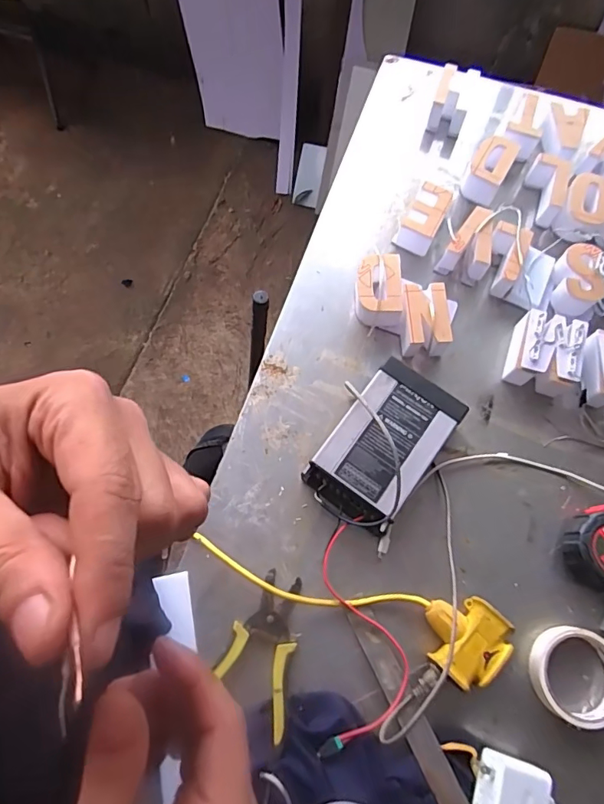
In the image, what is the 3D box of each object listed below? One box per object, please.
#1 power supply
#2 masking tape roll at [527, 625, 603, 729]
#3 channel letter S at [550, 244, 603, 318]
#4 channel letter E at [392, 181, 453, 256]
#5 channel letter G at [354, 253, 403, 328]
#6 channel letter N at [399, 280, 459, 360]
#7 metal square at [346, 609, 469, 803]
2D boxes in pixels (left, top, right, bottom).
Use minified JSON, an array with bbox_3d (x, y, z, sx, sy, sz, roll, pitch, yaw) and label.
[{"bbox_3d":[0.092,0.050,0.563,0.115,0.049,0.185,38,75,9],"label":"power supply"},{"bbox_3d":[0.289,0.286,0.508,0.089,0.021,0.089,1,73,-2],"label":"masking tape roll"},{"bbox_3d":[0.362,-0.161,0.643,0.057,0.034,0.094,10,73,1],"label":"channel letter S"},{"bbox_3d":[0.168,-0.257,0.670,0.054,0.045,0.097,28,74,6],"label":"channel letter E"},{"bbox_3d":[0.097,-0.143,0.628,0.058,0.039,0.092,1,73,-2],"label":"channel letter G"},{"bbox_3d":[0.157,-0.109,0.618,0.067,0.039,0.089,-1,73,-3],"label":"channel letter N"},{"bbox_3d":[0.079,0.336,0.472,0.112,0.039,0.237,-23,75,-9],"label":"metal square"}]

